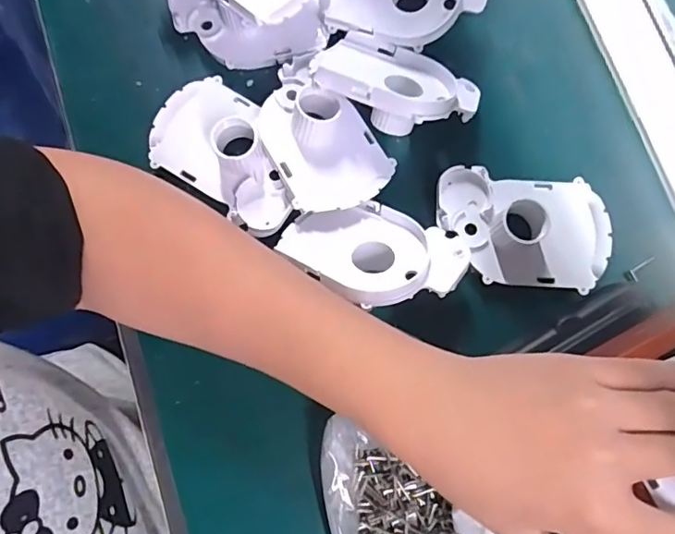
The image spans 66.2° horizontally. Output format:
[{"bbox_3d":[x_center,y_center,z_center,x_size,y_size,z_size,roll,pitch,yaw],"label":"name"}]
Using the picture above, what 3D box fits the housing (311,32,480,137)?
[{"bbox_3d":[0.033,-0.103,0.312,0.095,0.035,0.063,22,46,2],"label":"housing"}]

